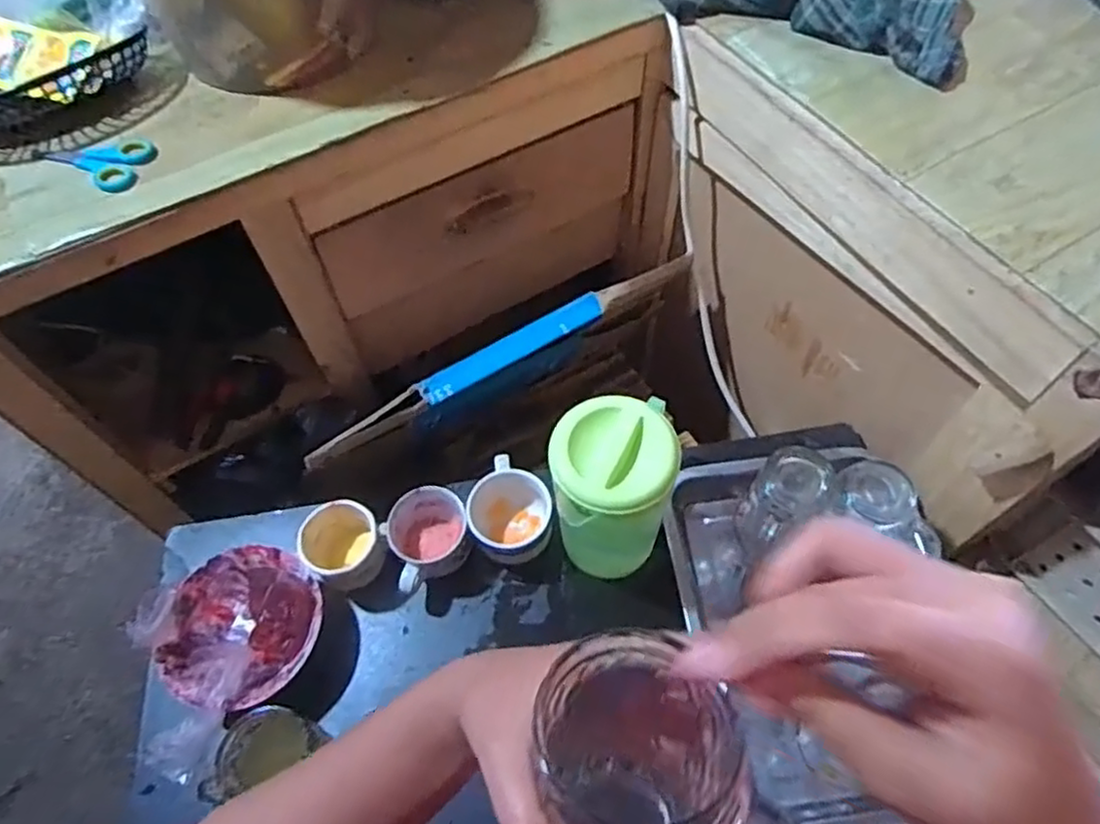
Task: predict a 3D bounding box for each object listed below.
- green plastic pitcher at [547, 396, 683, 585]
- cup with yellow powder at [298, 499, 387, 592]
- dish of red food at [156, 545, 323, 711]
[{"bbox_3d":[0.056,0.079,0.662,0.105,0.186,0.103,-3,60,2],"label":"green plastic pitcher"},{"bbox_3d":[-0.210,0.138,0.721,0.081,0.063,0.074,-2,60,3],"label":"cup with yellow powder"},{"bbox_3d":[-0.296,0.213,0.688,0.141,0.049,0.146,10,61,10],"label":"dish of red food"}]

